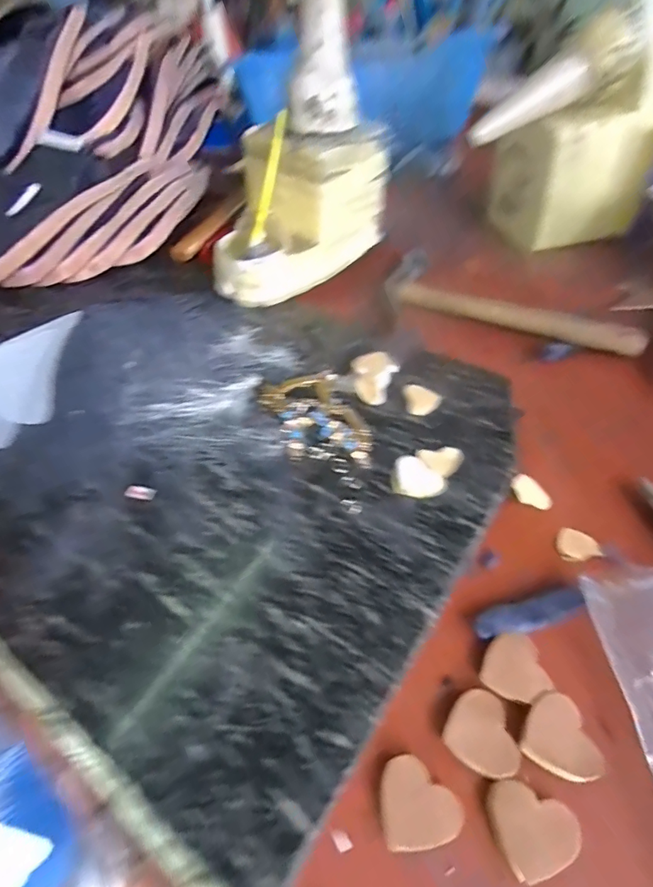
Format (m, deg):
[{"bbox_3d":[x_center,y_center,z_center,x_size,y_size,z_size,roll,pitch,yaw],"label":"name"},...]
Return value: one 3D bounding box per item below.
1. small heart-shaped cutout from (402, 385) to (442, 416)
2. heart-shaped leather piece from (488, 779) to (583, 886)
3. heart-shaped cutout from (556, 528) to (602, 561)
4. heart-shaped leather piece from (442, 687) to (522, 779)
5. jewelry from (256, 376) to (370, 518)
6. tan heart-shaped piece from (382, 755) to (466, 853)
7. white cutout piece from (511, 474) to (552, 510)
[{"bbox_3d":[0.074,-0.033,0.352,0.029,0.004,0.027,2,61,-4],"label":"small heart-shaped cutout"},{"bbox_3d":[0.087,0.160,0.192,0.032,0.006,0.032,-20,49,-15],"label":"heart-shaped leather piece"},{"bbox_3d":[0.157,0.063,0.284,0.026,0.004,0.022,-2,47,1],"label":"heart-shaped cutout"},{"bbox_3d":[0.076,0.135,0.214,0.033,0.004,0.034,-2,47,2],"label":"heart-shaped leather piece"},{"bbox_3d":[-0.001,-0.007,0.333,0.059,0.006,0.135,-21,49,-16],"label":"jewelry"},{"bbox_3d":[0.042,0.157,0.199,0.034,0.007,0.032,-2,47,2],"label":"tan heart-shaped piece"},{"bbox_3d":[0.136,0.033,0.303,0.021,0.004,0.027,-26,72,-24],"label":"white cutout piece"}]

